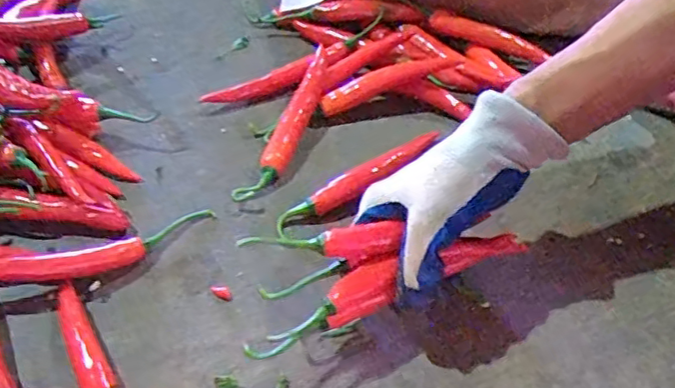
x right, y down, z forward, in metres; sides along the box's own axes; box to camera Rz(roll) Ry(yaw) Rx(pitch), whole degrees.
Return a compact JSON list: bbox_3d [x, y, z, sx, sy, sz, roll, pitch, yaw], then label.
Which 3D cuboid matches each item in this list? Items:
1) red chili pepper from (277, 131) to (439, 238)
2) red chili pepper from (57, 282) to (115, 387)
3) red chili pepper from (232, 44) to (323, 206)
[{"bbox_3d":[0.020,-0.014,0.469,0.158,0.017,0.022,-31,58,-23],"label":"red chili pepper"},{"bbox_3d":[-0.164,0.094,0.382,0.018,0.014,0.083,-24,55,-20],"label":"red chili pepper"},{"bbox_3d":[-0.039,-0.063,0.498,0.026,0.020,0.166,18,66,13],"label":"red chili pepper"}]

